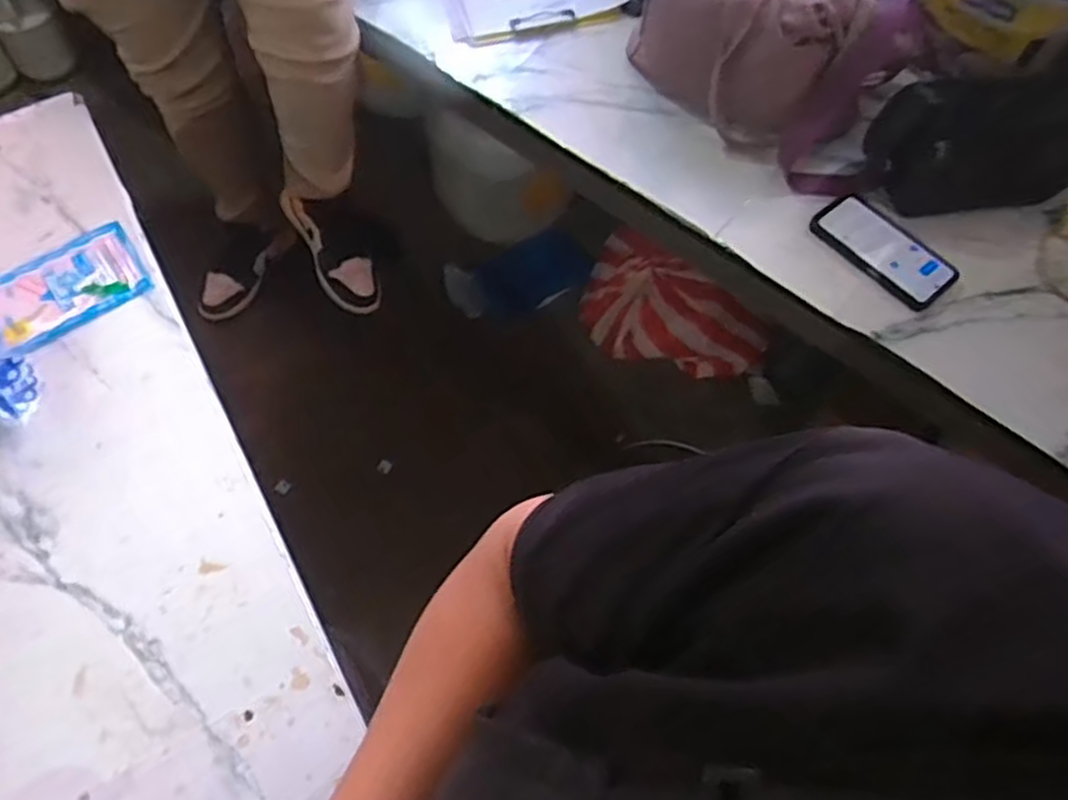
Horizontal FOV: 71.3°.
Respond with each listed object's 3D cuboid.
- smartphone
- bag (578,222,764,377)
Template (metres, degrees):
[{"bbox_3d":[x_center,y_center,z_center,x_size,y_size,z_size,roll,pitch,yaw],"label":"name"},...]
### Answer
[{"bbox_3d":[0.413,-0.178,0.876,0.080,0.018,0.161,-41,74,-12],"label":"smartphone"},{"bbox_3d":[0.270,-0.164,1.494,0.380,0.232,0.155,29,65,12],"label":"bag"}]

